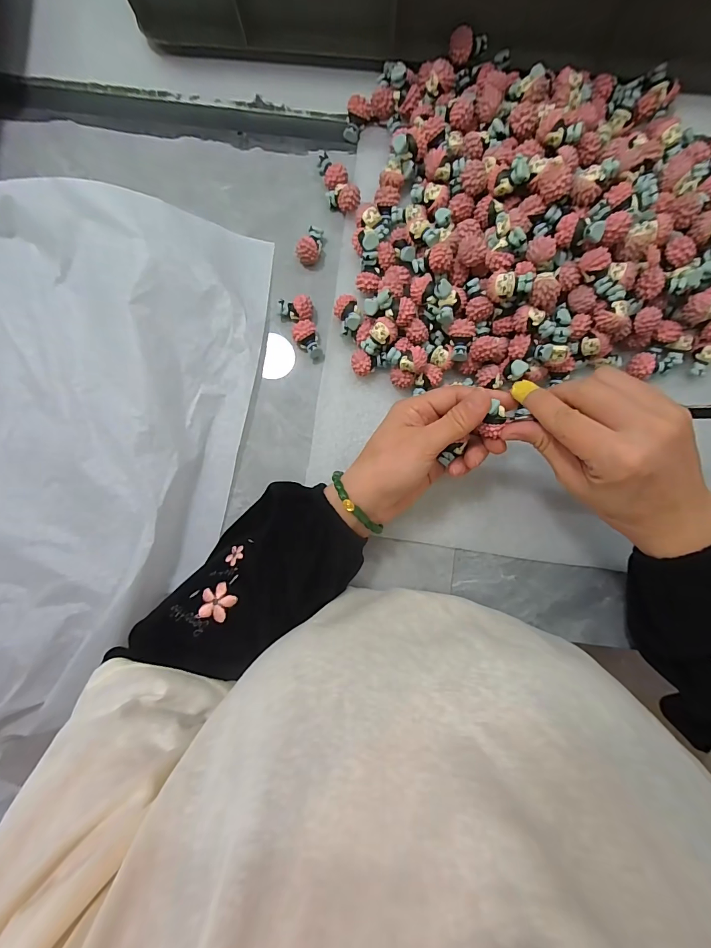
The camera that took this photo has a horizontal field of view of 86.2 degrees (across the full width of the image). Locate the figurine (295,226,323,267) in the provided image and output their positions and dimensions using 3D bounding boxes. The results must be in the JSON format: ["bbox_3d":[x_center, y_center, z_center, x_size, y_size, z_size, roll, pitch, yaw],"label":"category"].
[{"bbox_3d":[-0.038,-0.190,0.316,0.019,0.019,0.029,10,89,0],"label":"figurine"}]

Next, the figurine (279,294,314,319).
[{"bbox_3d":[-0.049,-0.136,0.314,0.028,0.018,0.018,12,89,0],"label":"figurine"}]

